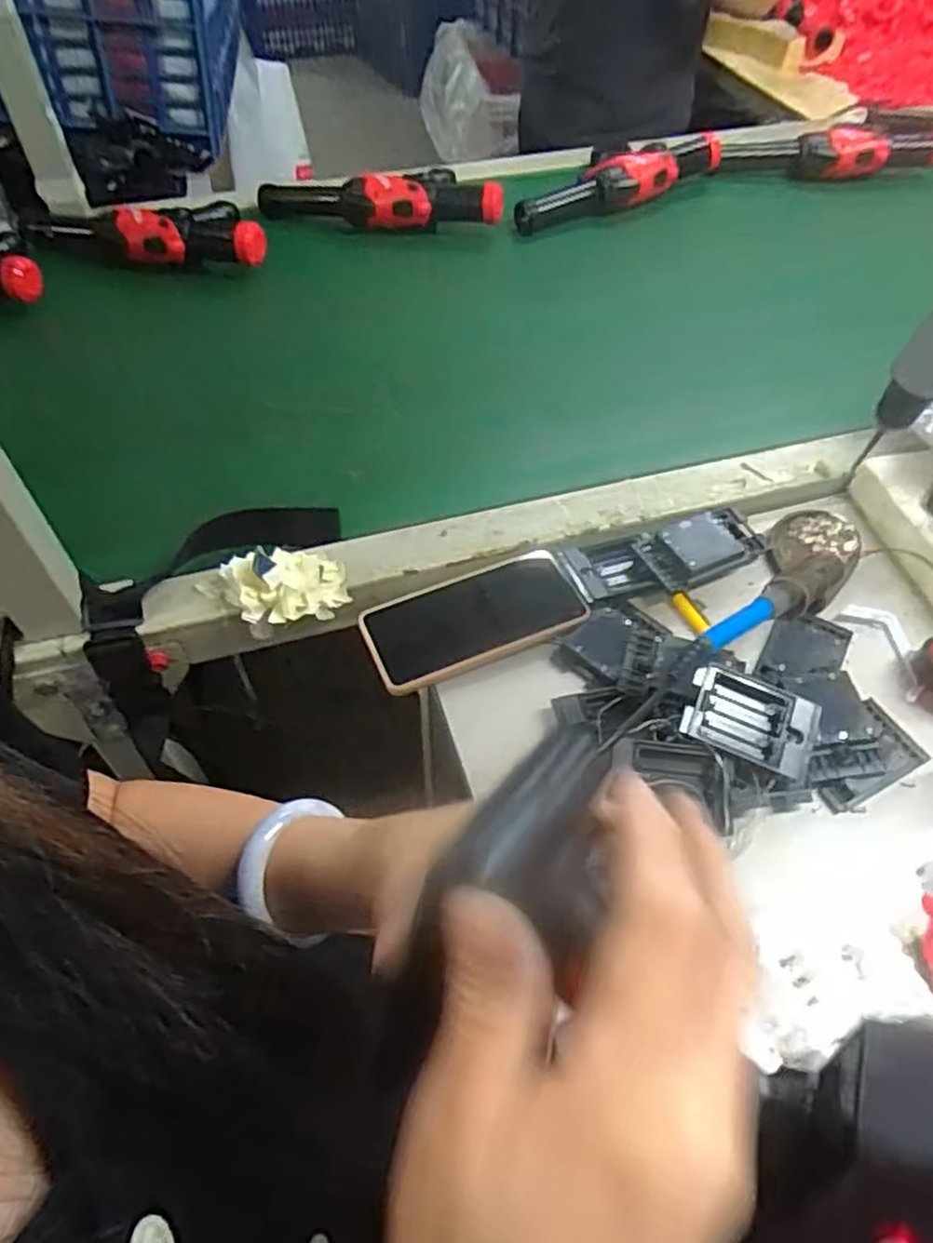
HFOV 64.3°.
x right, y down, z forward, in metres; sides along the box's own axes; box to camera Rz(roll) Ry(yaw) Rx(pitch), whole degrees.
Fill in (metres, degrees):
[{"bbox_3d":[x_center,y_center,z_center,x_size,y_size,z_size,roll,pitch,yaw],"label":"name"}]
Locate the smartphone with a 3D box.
[{"bbox_3d":[0.006,-0.001,0.556,0.160,0.015,0.075,-19,56,-14],"label":"smartphone"}]

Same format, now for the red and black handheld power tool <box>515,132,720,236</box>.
[{"bbox_3d":[0.201,-0.552,0.931,0.306,0.064,0.047,-24,57,-17],"label":"red and black handheld power tool"}]

